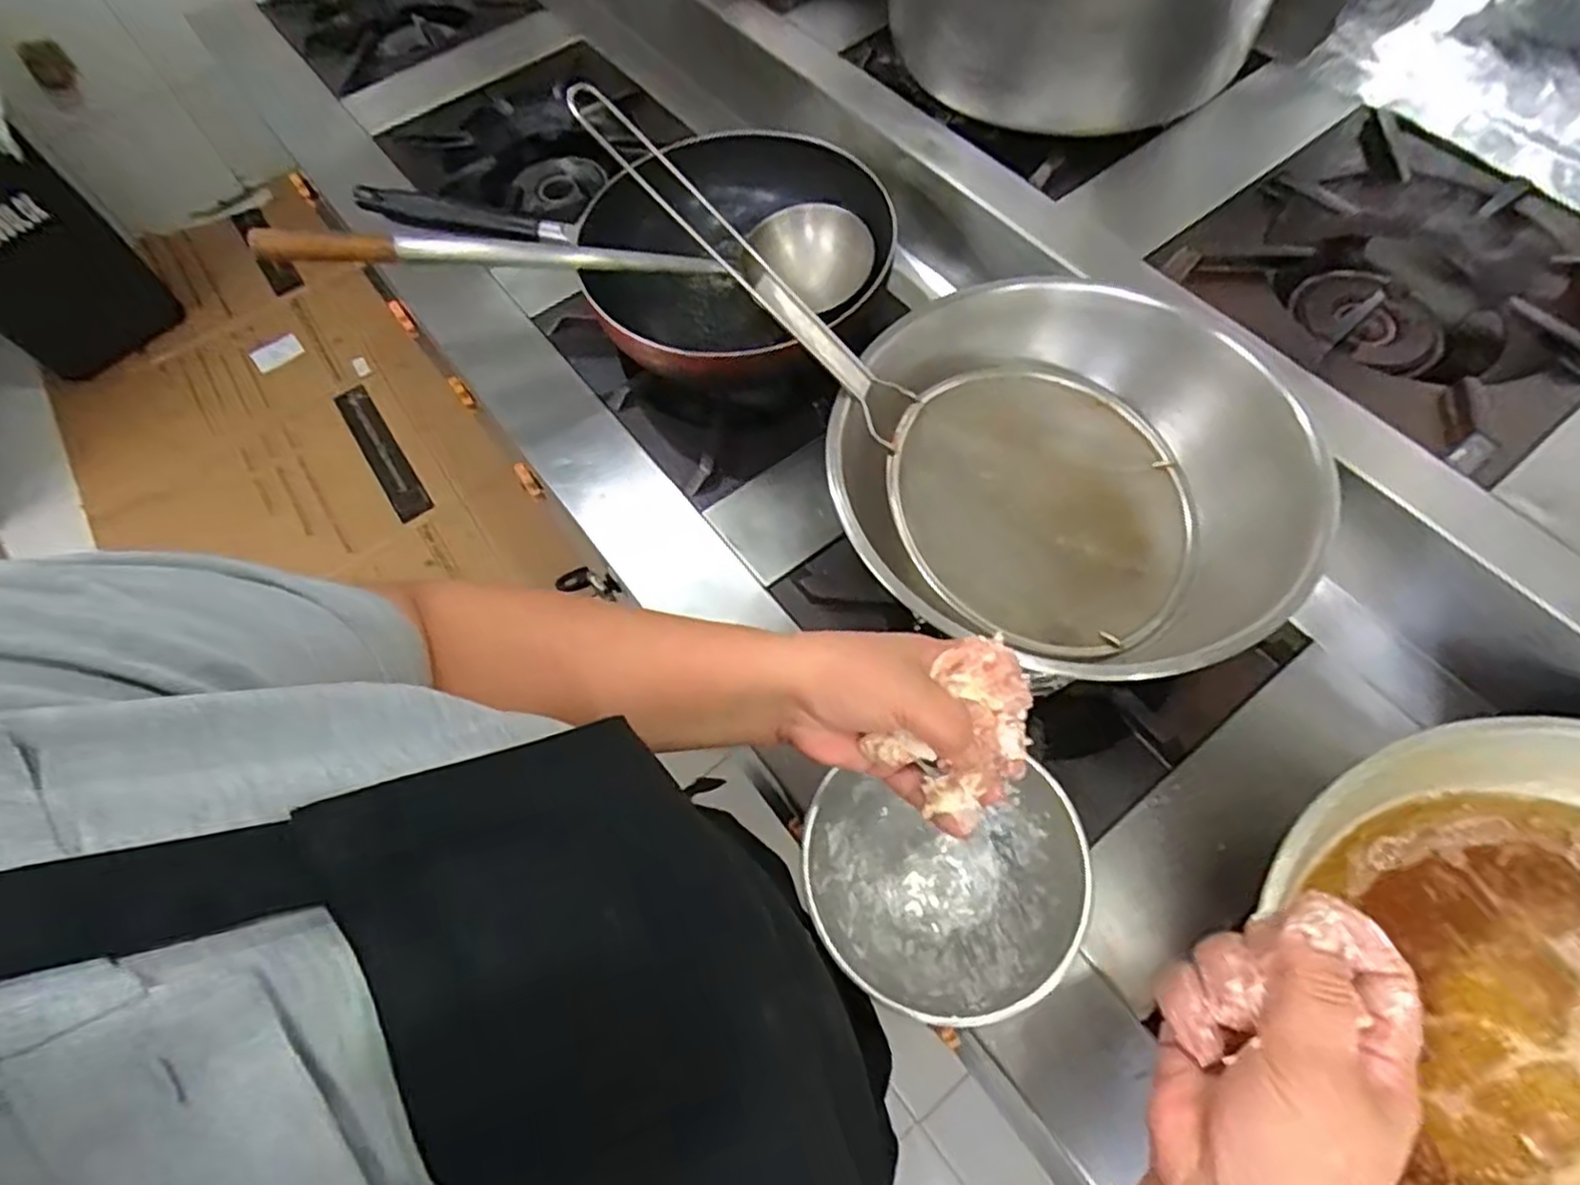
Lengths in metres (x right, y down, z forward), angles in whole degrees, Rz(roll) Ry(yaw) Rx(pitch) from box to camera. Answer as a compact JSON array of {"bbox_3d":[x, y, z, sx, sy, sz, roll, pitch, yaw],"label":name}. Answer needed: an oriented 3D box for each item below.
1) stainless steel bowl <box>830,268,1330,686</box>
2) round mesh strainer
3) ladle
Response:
[{"bbox_3d":[0.189,-0.088,0.544,0.296,0.142,0.241,12,65,9],"label":"stainless steel bowl"},{"bbox_3d":[0.073,-0.159,0.550,0.523,0.058,0.224,37,68,-11],"label":"round mesh strainer"},{"bbox_3d":[-0.172,-0.294,0.649,0.490,0.066,0.088,-7,62,-17],"label":"ladle"}]

